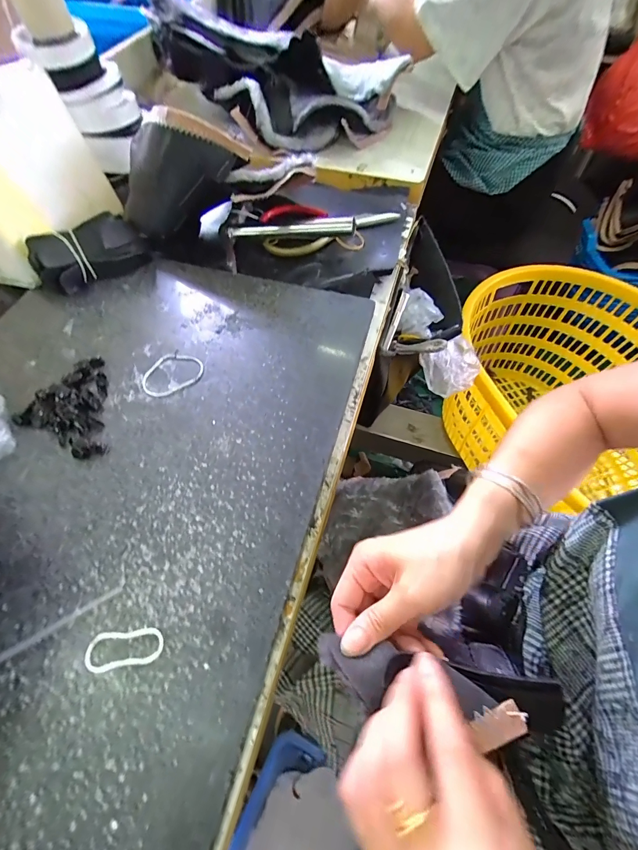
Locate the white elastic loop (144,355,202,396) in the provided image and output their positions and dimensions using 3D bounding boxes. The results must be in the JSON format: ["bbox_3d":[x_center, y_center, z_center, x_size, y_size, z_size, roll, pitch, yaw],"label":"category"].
[{"bbox_3d":[-0.148,-0.053,0.355,0.060,0.004,0.048,-25,62,-14],"label":"white elastic loop"}]

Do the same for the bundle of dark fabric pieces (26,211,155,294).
[{"bbox_3d":[-0.261,-0.197,0.404,0.118,0.052,0.067,-36,65,-19],"label":"bundle of dark fabric pieces"}]

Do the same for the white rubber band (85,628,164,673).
[{"bbox_3d":[-0.131,0.150,0.238,0.050,0.004,0.022,-9,59,-4],"label":"white rubber band"}]

